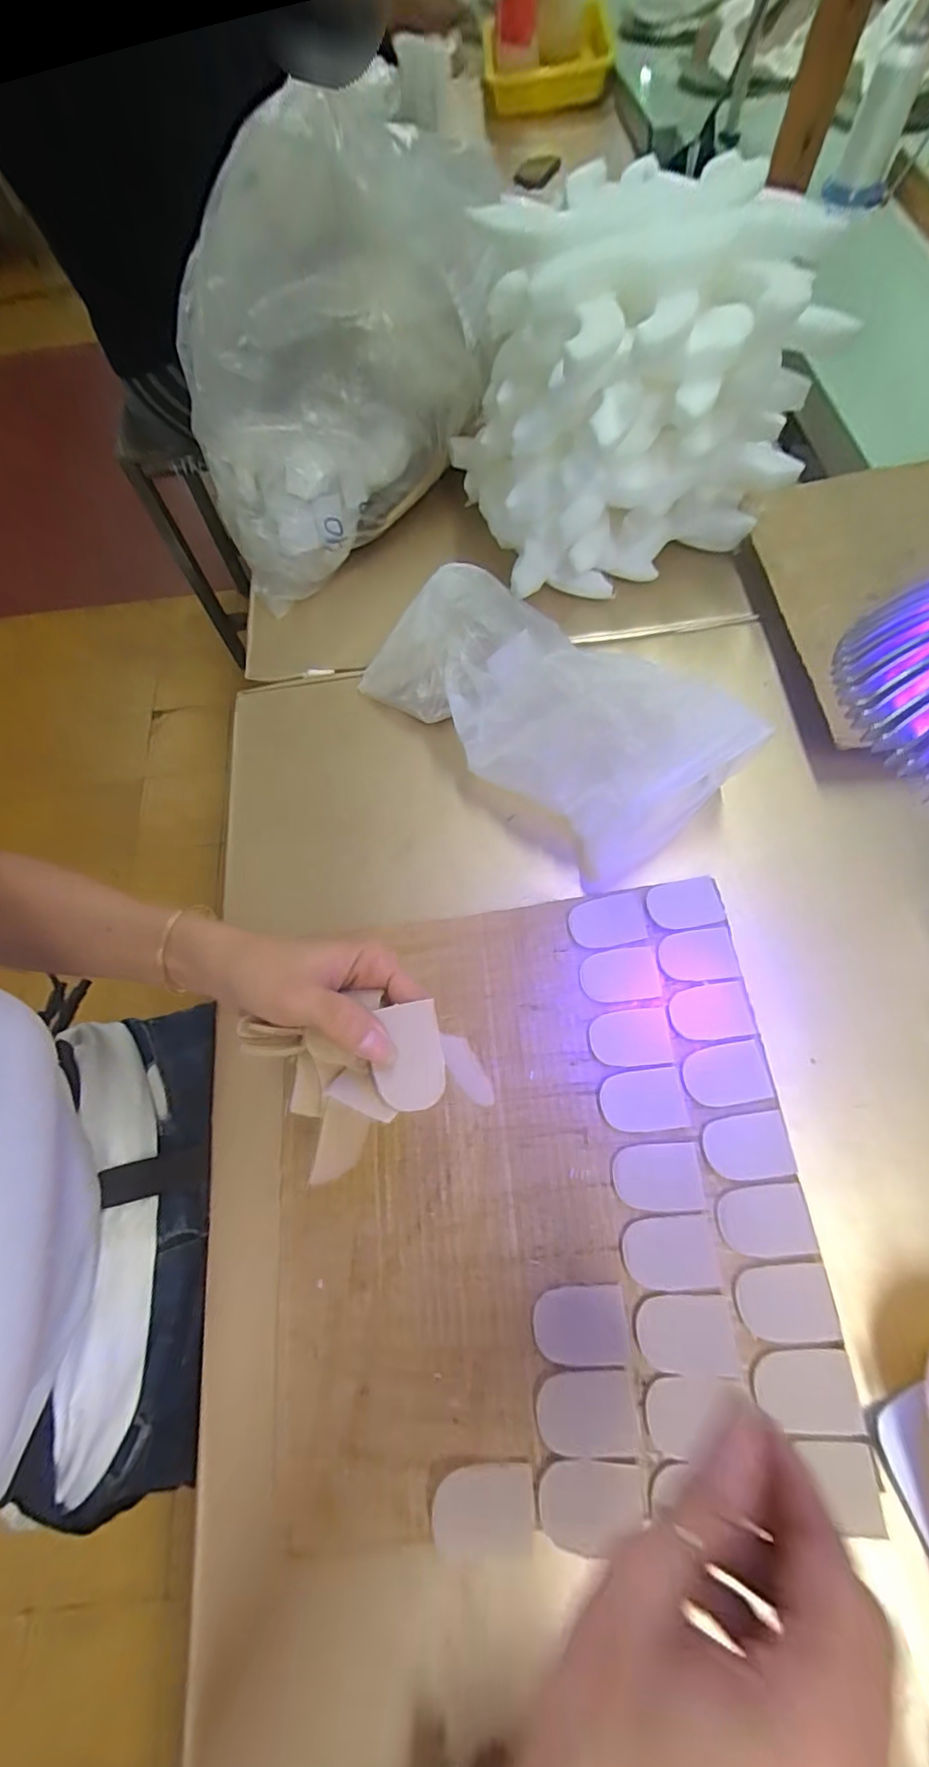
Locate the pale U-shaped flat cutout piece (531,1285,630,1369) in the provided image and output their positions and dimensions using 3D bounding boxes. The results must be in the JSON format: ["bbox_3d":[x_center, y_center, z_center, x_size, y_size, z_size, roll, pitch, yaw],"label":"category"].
[{"bbox_3d":[0.059,0.226,0.285,0.046,0.004,0.033,-1,68,3],"label":"pale U-shaped flat cutout piece"}]

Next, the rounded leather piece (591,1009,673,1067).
[{"bbox_3d":[0.101,0.094,0.338,0.046,0.004,0.032,-5,67,1],"label":"rounded leather piece"}]

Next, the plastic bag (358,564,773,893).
[{"bbox_3d":[0.054,-0.135,0.396,0.131,0.079,0.263,-41,71,-13],"label":"plastic bag"}]

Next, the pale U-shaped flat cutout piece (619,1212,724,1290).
[{"bbox_3d":[0.108,0.194,0.293,0.046,0.004,0.032,-6,67,0],"label":"pale U-shaped flat cutout piece"}]

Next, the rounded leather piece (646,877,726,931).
[{"bbox_3d":[0.144,0.014,0.367,0.048,0.005,0.032,-11,67,-1],"label":"rounded leather piece"}]

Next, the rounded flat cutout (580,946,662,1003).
[{"bbox_3d":[0.098,0.058,0.352,0.047,0.004,0.032,-4,67,1],"label":"rounded flat cutout"}]

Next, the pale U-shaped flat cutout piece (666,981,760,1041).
[{"bbox_3d":[0.150,0.078,0.339,0.048,0.004,0.032,-6,67,0],"label":"pale U-shaped flat cutout piece"}]

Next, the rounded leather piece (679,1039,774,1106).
[{"bbox_3d":[0.152,0.111,0.325,0.047,0.004,0.033,-8,67,0],"label":"rounded leather piece"}]

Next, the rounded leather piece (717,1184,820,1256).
[{"bbox_3d":[0.160,0.179,0.296,0.046,0.004,0.031,-4,67,1],"label":"rounded leather piece"}]

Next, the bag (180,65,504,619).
[{"bbox_3d":[-0.116,-0.422,0.448,0.248,0.224,0.168,-29,69,-9],"label":"bag"}]

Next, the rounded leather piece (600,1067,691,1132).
[{"bbox_3d":[0.103,0.125,0.322,0.047,0.004,0.032,-6,67,0],"label":"rounded leather piece"}]

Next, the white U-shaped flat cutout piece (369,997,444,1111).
[{"bbox_3d":[-0.025,0.079,0.255,0.031,0.004,0.045,-2,66,-10],"label":"white U-shaped flat cutout piece"}]

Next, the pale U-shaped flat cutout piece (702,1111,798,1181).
[{"bbox_3d":[0.158,0.146,0.310,0.046,0.004,0.032,-8,67,-1],"label":"pale U-shaped flat cutout piece"}]

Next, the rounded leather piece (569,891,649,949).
[{"bbox_3d":[0.094,0.025,0.365,0.049,0.004,0.033,-10,67,-1],"label":"rounded leather piece"}]

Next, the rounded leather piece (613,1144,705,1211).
[{"bbox_3d":[0.106,0.161,0.307,0.046,0.004,0.033,-1,67,2],"label":"rounded leather piece"}]

